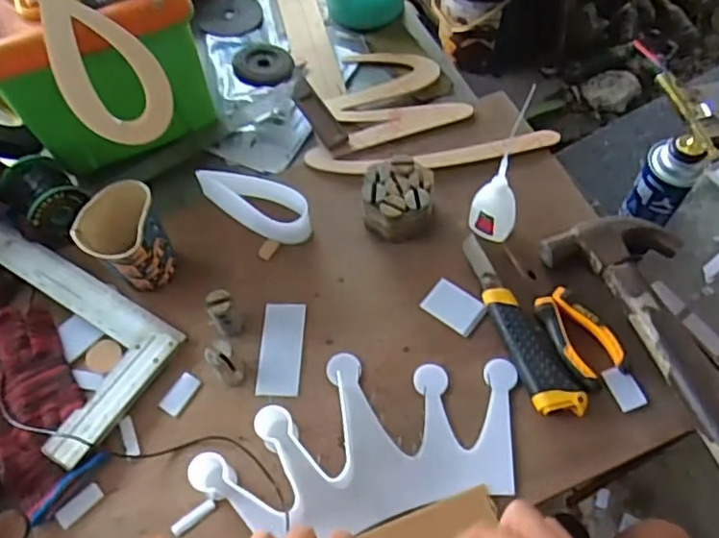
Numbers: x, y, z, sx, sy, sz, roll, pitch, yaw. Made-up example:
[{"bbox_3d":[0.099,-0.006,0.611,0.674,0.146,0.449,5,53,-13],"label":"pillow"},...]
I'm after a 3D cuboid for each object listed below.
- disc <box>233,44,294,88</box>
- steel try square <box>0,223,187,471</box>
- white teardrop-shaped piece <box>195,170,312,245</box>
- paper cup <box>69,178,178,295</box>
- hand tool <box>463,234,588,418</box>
[{"bbox_3d":[-0.123,-0.263,0.796,0.074,0.008,0.084,-5,59,1],"label":"disc"},{"bbox_3d":[-0.312,0.061,0.605,0.255,0.018,0.148,28,65,19],"label":"steel try square"},{"bbox_3d":[-0.114,-0.066,0.653,0.132,0.051,0.044,17,62,14],"label":"white teardrop-shaped piece"},{"bbox_3d":[-0.221,-0.023,0.604,0.075,0.090,0.071,-2,59,3],"label":"paper cup"},{"bbox_3d":[0.147,0.047,0.585,0.042,0.019,0.198,-20,60,-7],"label":"hand tool"}]

